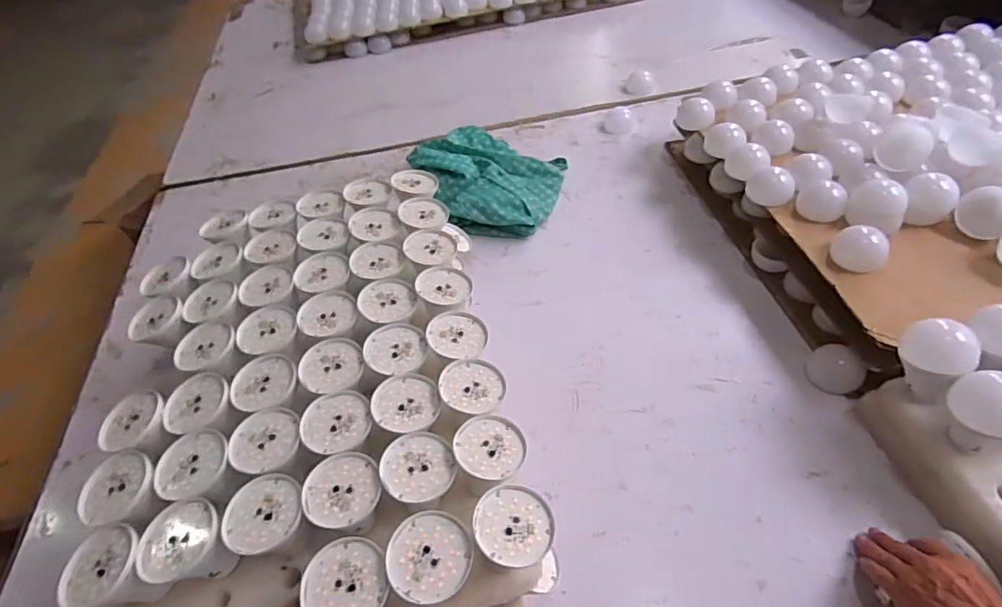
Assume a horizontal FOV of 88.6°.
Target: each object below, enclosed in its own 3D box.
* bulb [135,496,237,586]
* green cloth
[{"bbox_3d":[-0.266,0.213,0.447,0.066,0.061,0.063,-3,50,4],"label":"bulb"},{"bbox_3d":[-0.038,-0.237,0.981,0.297,0.067,0.243,7,50,12],"label":"green cloth"}]

